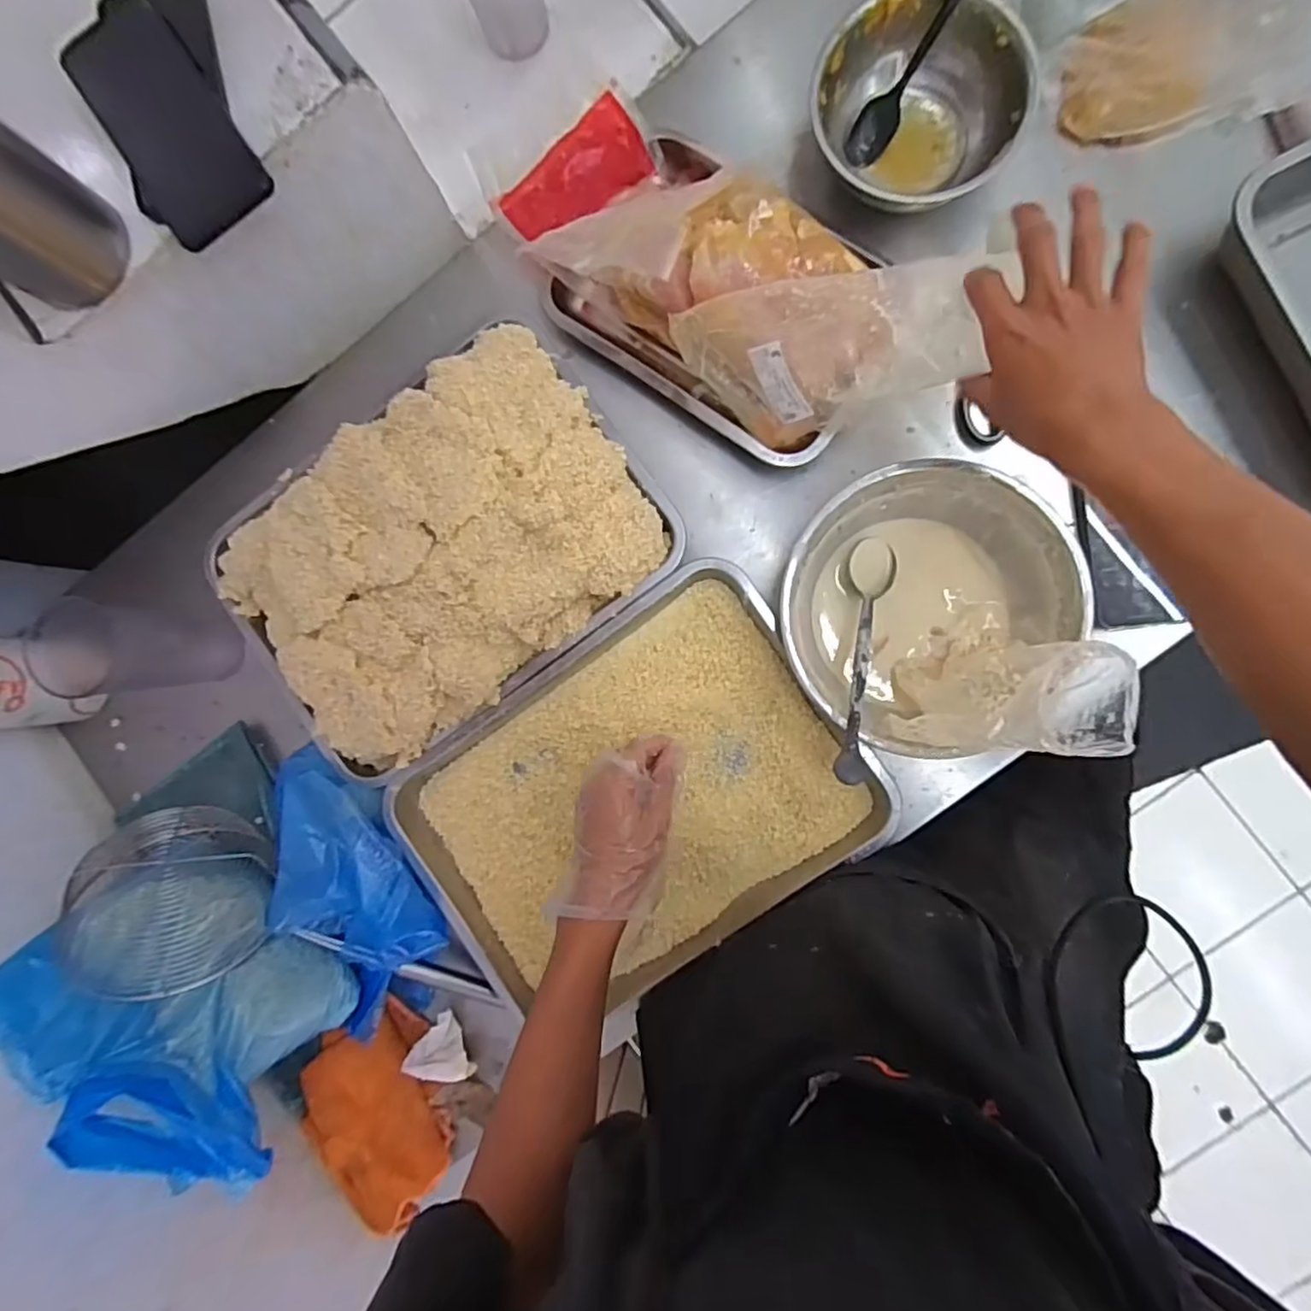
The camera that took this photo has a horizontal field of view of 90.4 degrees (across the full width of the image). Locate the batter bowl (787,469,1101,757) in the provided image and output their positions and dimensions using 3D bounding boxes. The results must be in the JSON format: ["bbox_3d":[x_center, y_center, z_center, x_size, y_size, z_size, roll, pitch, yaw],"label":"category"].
[{"bbox_3d":[0.219,-0.049,0.561,0.232,0.089,0.210,-38,86,4],"label":"batter bowl"}]

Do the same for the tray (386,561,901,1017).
[{"bbox_3d":[-0.017,0.133,0.587,0.378,0.047,0.281,-35,86,5],"label":"tray"}]

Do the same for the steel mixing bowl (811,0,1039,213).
[{"bbox_3d":[0.224,-0.474,0.569,0.176,0.078,0.145,0,89,6],"label":"steel mixing bowl"}]

